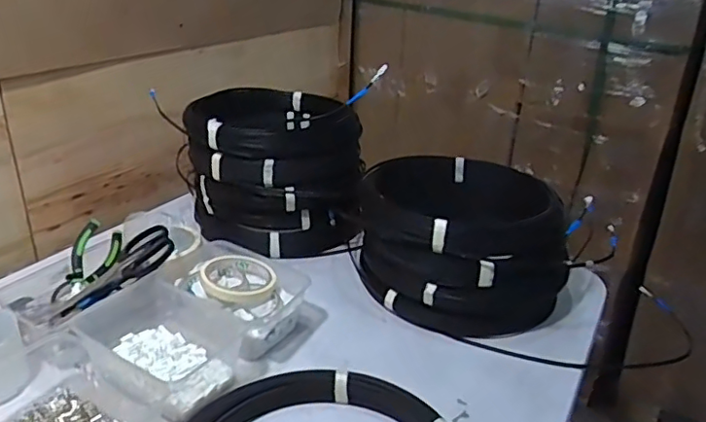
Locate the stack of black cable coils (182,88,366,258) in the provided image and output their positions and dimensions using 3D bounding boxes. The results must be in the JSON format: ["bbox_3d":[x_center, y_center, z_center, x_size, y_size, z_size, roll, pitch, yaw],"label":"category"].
[{"bbox_3d":[-0.141,-0.077,0.954,0.251,0.186,0.270,-6,27,-19],"label":"stack of black cable coils"}]

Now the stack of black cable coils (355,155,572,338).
[{"bbox_3d":[0.155,0.028,0.827,0.296,0.137,0.290,10,26,19],"label":"stack of black cable coils"}]

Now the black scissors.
[{"bbox_3d":[-0.304,0.078,0.719,0.171,0.021,0.087,-38,40,-8],"label":"black scissors"}]

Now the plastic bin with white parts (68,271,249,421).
[{"bbox_3d":[-0.219,0.152,0.659,0.182,0.065,0.133,18,30,32],"label":"plastic bin with white parts"}]

